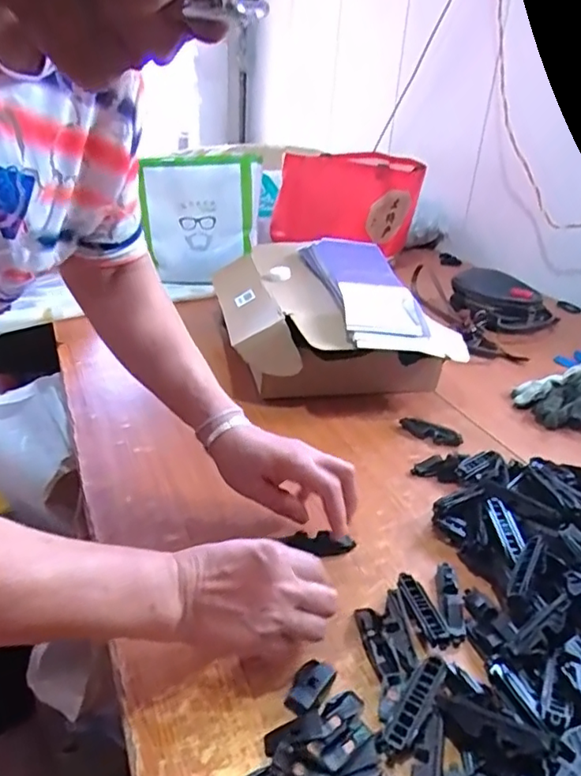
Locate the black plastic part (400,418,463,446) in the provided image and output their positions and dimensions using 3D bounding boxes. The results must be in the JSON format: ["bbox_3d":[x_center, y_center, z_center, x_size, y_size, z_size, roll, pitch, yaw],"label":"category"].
[{"bbox_3d":[0.179,0.056,0.738,0.082,0.016,0.016,23,34,31],"label":"black plastic part"}]

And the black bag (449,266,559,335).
[{"bbox_3d":[0.404,-0.161,1.077,0.176,0.088,0.141,-2,29,-10],"label":"black bag"}]

